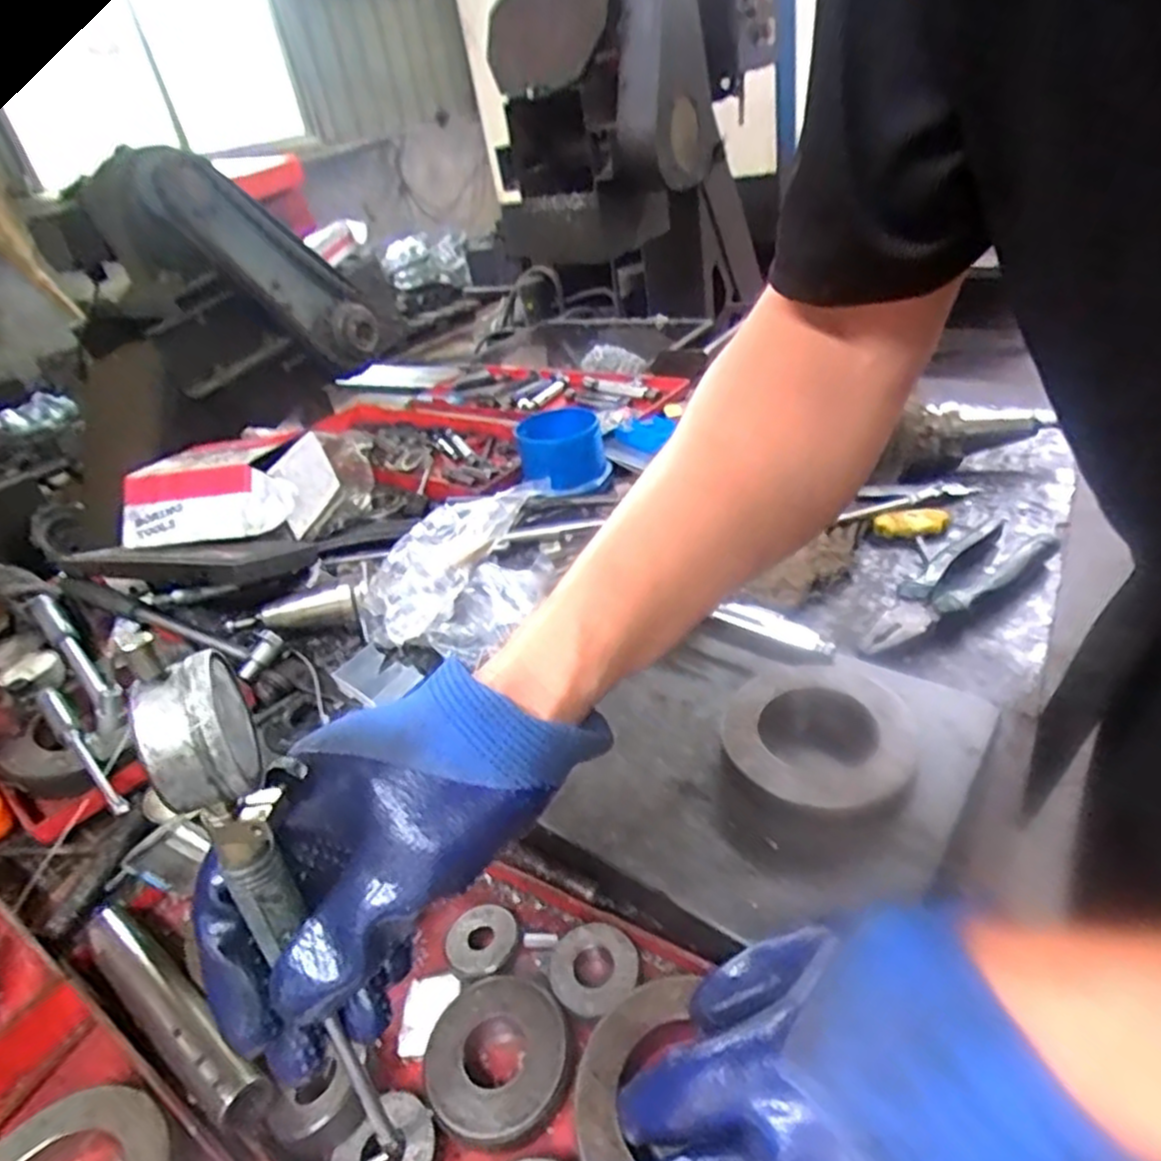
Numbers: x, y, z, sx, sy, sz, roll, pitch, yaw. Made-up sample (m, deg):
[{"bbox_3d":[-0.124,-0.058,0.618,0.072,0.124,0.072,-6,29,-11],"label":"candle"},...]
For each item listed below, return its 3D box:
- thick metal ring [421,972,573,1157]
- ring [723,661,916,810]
[{"bbox_3d":[-0.034,0.200,0.303,0.062,0.013,0.060,-8,34,5],"label":"thick metal ring"},{"bbox_3d":[0.129,0.085,0.391,0.097,0.027,0.097,1,35,17],"label":"ring"}]

